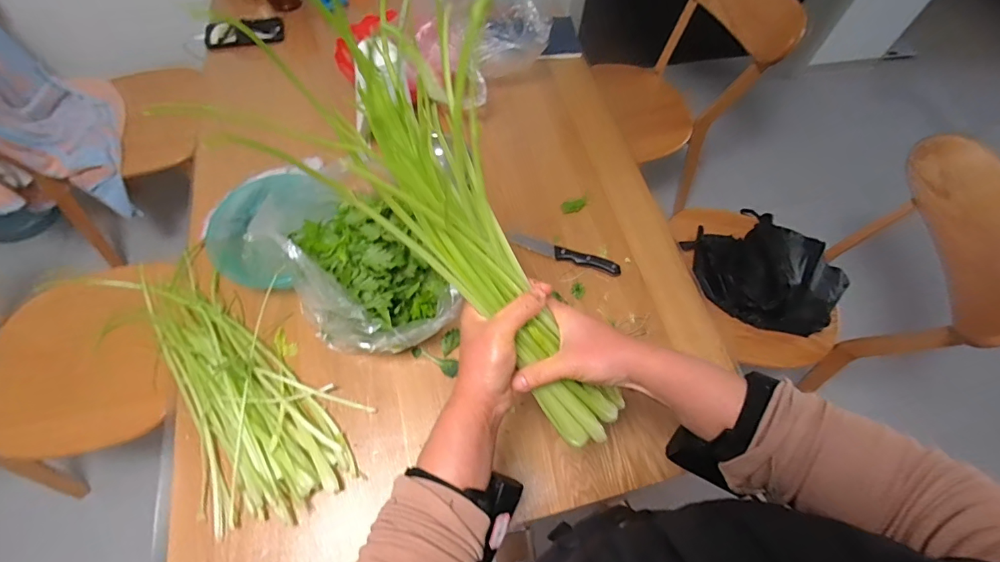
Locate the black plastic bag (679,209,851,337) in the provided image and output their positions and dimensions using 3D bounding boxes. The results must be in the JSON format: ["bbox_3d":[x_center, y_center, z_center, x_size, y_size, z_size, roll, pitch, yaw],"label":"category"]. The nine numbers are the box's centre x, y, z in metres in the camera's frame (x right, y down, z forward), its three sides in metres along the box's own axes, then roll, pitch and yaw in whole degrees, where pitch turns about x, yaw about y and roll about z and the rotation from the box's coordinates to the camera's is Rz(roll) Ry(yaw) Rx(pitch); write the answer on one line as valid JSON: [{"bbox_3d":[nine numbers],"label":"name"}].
[{"bbox_3d":[0.607,-0.022,1.030,0.341,0.114,0.221,27,64,11],"label":"black plastic bag"}]

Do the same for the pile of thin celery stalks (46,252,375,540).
[{"bbox_3d":[-0.368,0.128,0.616,0.206,0.060,0.417,-38,70,-20],"label":"pile of thin celery stalks"}]

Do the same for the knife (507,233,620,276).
[{"bbox_3d":[0.105,-0.047,0.746,0.192,0.019,0.026,19,63,7],"label":"knife"}]

